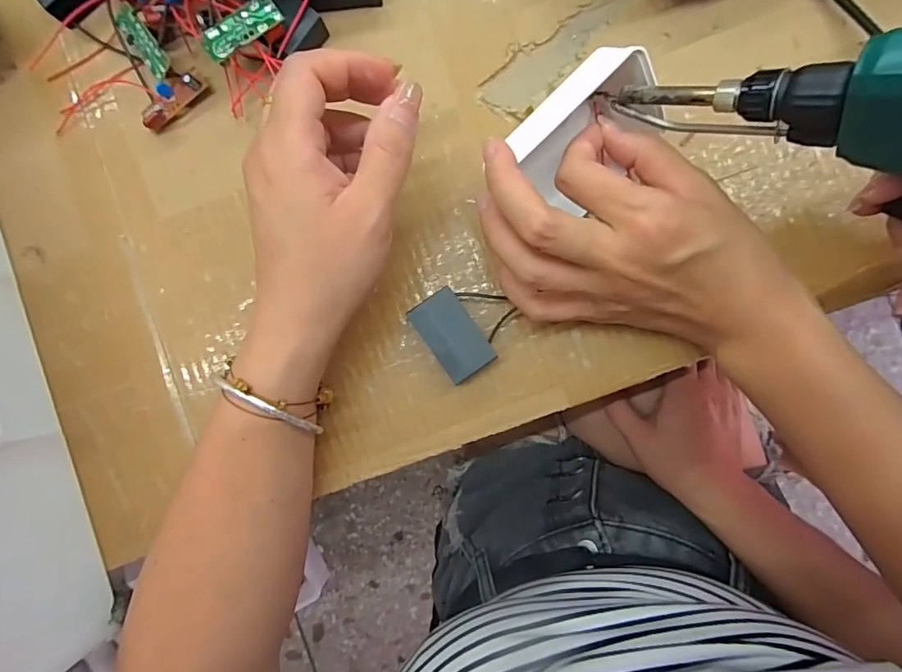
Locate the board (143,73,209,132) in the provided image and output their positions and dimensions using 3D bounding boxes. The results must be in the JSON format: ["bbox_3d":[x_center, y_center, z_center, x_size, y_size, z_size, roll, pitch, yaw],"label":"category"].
[{"bbox_3d":[-0.162,-0.139,0.281,0.042,0.016,0.014,-39,87,2],"label":"board"}]

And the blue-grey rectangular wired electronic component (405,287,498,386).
[{"bbox_3d":[0.001,0.000,0.264,0.027,0.018,0.047,-36,87,2],"label":"blue-grey rectangular wired electronic component"}]

